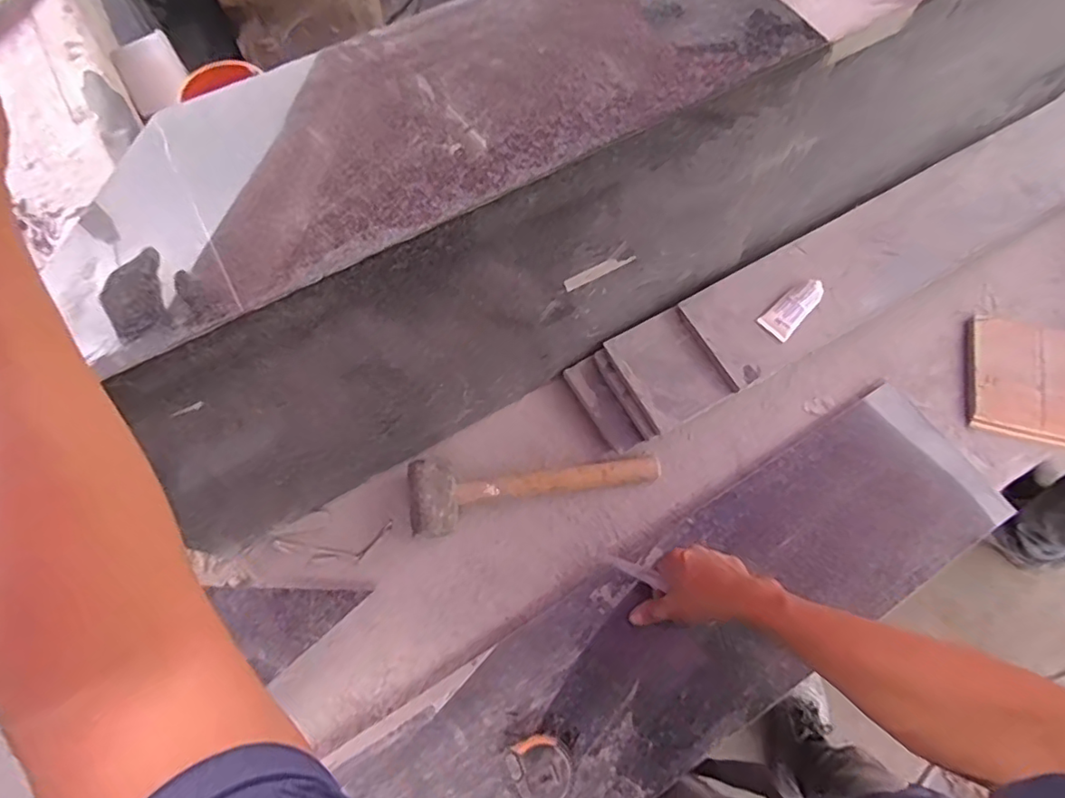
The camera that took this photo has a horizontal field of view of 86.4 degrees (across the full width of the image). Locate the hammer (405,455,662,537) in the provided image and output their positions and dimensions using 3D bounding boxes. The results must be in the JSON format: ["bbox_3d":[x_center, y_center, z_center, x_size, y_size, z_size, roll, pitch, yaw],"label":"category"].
[{"bbox_3d":[0.008,0.118,0.735,0.334,0.052,0.095,-4,68,-1],"label":"hammer"}]

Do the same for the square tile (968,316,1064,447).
[{"bbox_3d":[0.712,-0.027,0.805,0.168,0.013,0.171,14,69,6],"label":"square tile"}]

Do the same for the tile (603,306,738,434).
[{"bbox_3d":[0.182,-0.044,0.764,0.113,0.020,0.145,-27,71,-10],"label":"tile"}]

